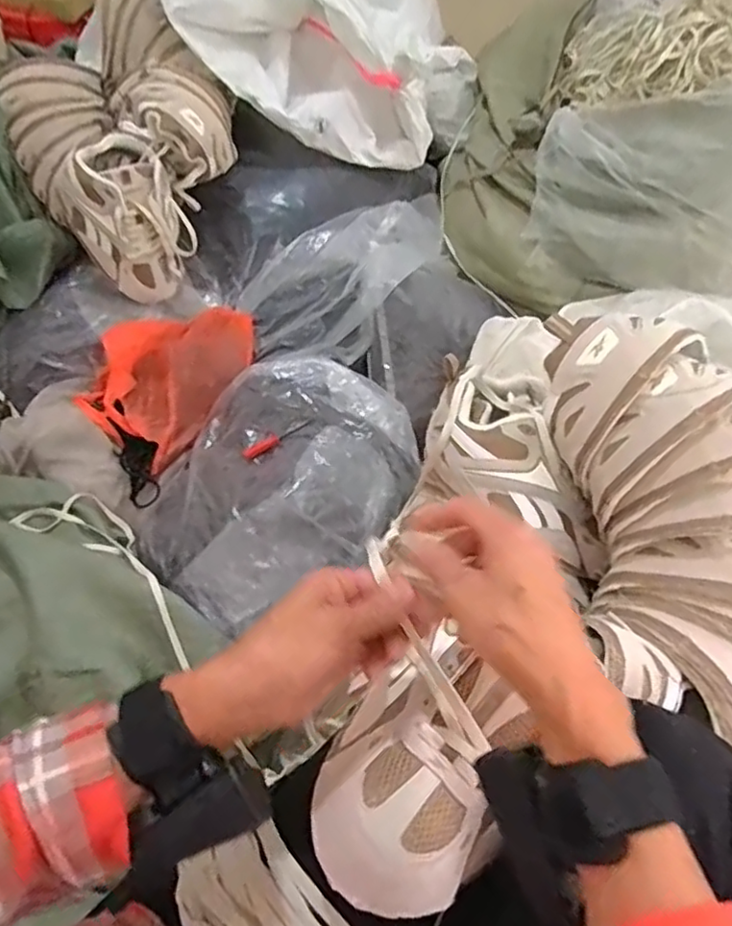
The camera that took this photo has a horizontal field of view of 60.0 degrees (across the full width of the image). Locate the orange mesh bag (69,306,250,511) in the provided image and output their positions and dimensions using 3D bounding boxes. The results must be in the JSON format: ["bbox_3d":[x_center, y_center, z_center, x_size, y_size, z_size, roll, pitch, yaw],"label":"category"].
[{"bbox_3d":[-0.284,-0.123,0.911,0.200,0.056,0.313,28,70,23],"label":"orange mesh bag"}]

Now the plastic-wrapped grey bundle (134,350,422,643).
[{"bbox_3d":[-0.111,0.012,0.796,0.276,0.091,0.363,36,66,22],"label":"plastic-wrapped grey bundle"}]

